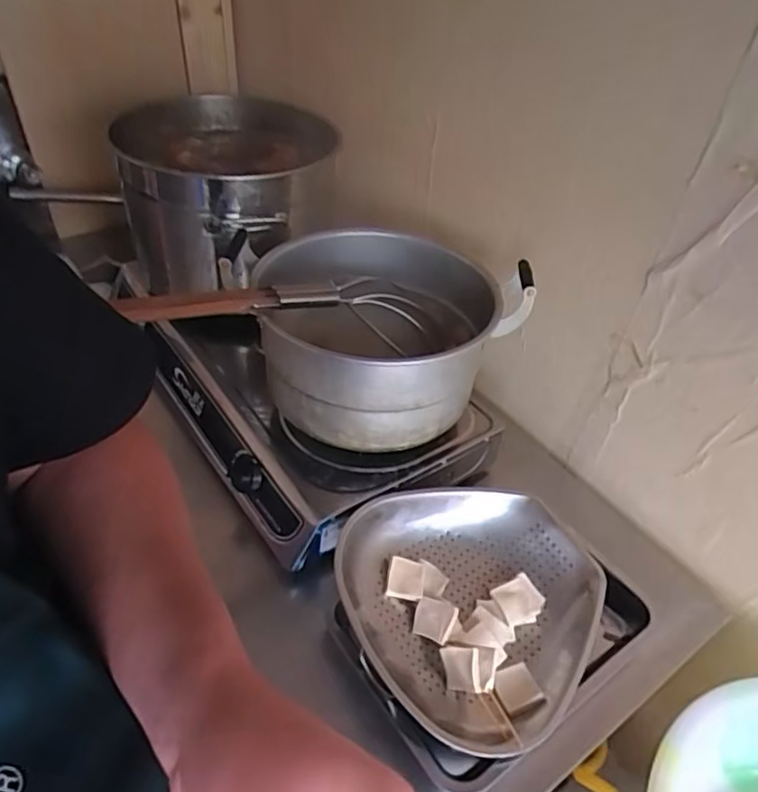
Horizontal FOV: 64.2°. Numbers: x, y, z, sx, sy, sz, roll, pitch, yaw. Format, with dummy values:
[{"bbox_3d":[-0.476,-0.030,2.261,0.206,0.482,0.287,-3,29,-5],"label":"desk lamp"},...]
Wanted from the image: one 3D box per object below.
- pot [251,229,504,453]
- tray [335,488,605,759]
[{"bbox_3d":[-0.009,-0.086,0.822,0.302,0.151,0.301,3,43,-2],"label":"pot"},{"bbox_3d":[0.127,0.237,0.752,0.310,0.080,0.301,-27,52,-30],"label":"tray"}]

